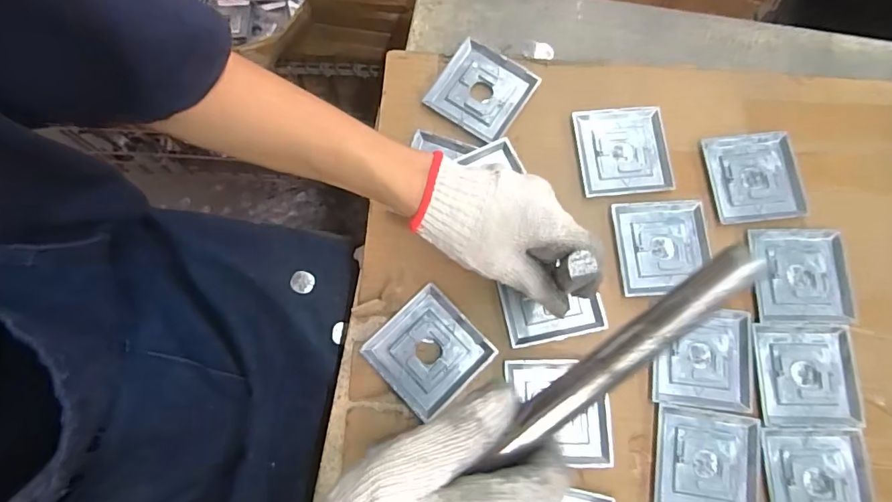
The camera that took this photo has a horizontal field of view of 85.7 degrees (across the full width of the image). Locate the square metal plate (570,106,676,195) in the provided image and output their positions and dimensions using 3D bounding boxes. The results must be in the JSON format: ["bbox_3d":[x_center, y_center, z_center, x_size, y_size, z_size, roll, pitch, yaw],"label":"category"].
[{"bbox_3d":[0.180,-0.102,0.487,0.092,0.005,0.090,-5,77,-3],"label":"square metal plate"}]

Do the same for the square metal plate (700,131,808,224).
[{"bbox_3d":[0.311,-0.075,0.483,0.090,0.004,0.090,-5,77,-3],"label":"square metal plate"}]

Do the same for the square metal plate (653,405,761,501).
[{"bbox_3d":[0.231,0.190,0.424,0.091,0.004,0.092,8,77,0],"label":"square metal plate"}]

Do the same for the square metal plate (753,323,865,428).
[{"bbox_3d":[0.333,0.114,0.442,0.090,0.004,0.091,1,77,-1],"label":"square metal plate"}]

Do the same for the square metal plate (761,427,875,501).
[{"bbox_3d":[0.330,0.205,0.422,0.093,0.004,0.092,0,77,-2],"label":"square metal plate"}]

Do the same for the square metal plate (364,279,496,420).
[{"bbox_3d":[-0.016,0.090,0.435,0.090,0.006,0.090,-43,82,-10],"label":"square metal plate"}]

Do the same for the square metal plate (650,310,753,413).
[{"bbox_3d":[0.238,0.099,0.445,0.093,0.004,0.089,6,77,0],"label":"square metal plate"}]

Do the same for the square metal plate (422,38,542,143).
[{"bbox_3d":[0.038,-0.168,0.501,0.091,0.007,0.090,33,78,6],"label":"square metal plate"}]

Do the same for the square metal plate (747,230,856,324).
[{"bbox_3d":[0.343,0.024,0.462,0.094,0.005,0.091,1,77,-1],"label":"square metal plate"}]

